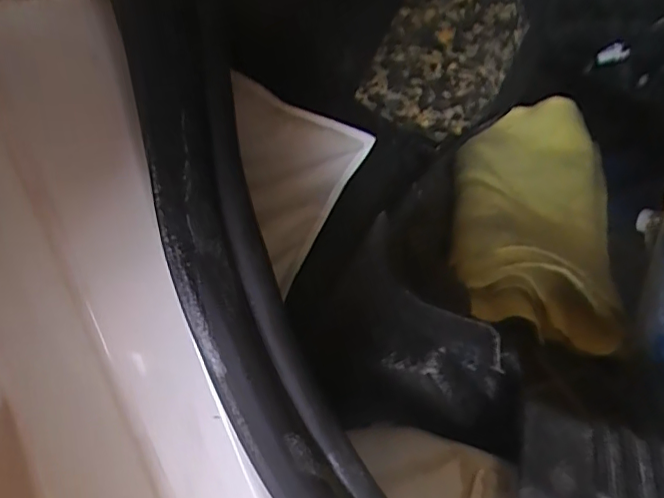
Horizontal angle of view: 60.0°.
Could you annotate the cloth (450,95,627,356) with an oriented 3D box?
[{"bbox_3d":[0.164,-0.035,0.466,0.125,0.061,0.283,7,35,11],"label":"cloth"}]

